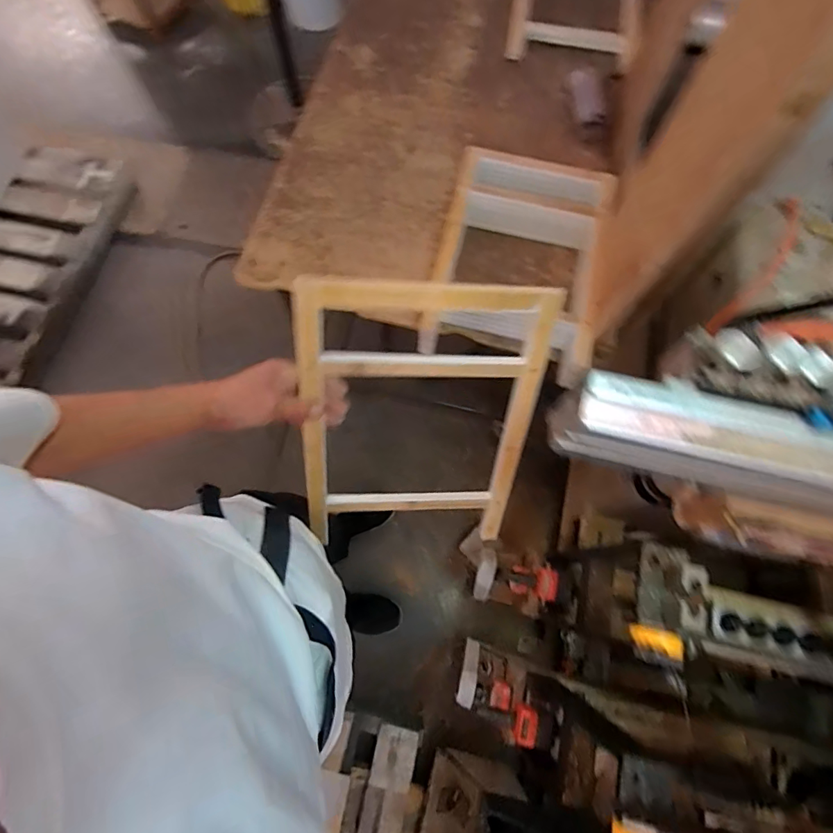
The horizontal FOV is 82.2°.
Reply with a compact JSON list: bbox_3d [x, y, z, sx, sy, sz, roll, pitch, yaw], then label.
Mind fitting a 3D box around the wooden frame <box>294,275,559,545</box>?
[{"bbox_3d":[0.003,0.015,0.594,0.278,0.373,0.018,0,37,-8],"label":"wooden frame"}]

